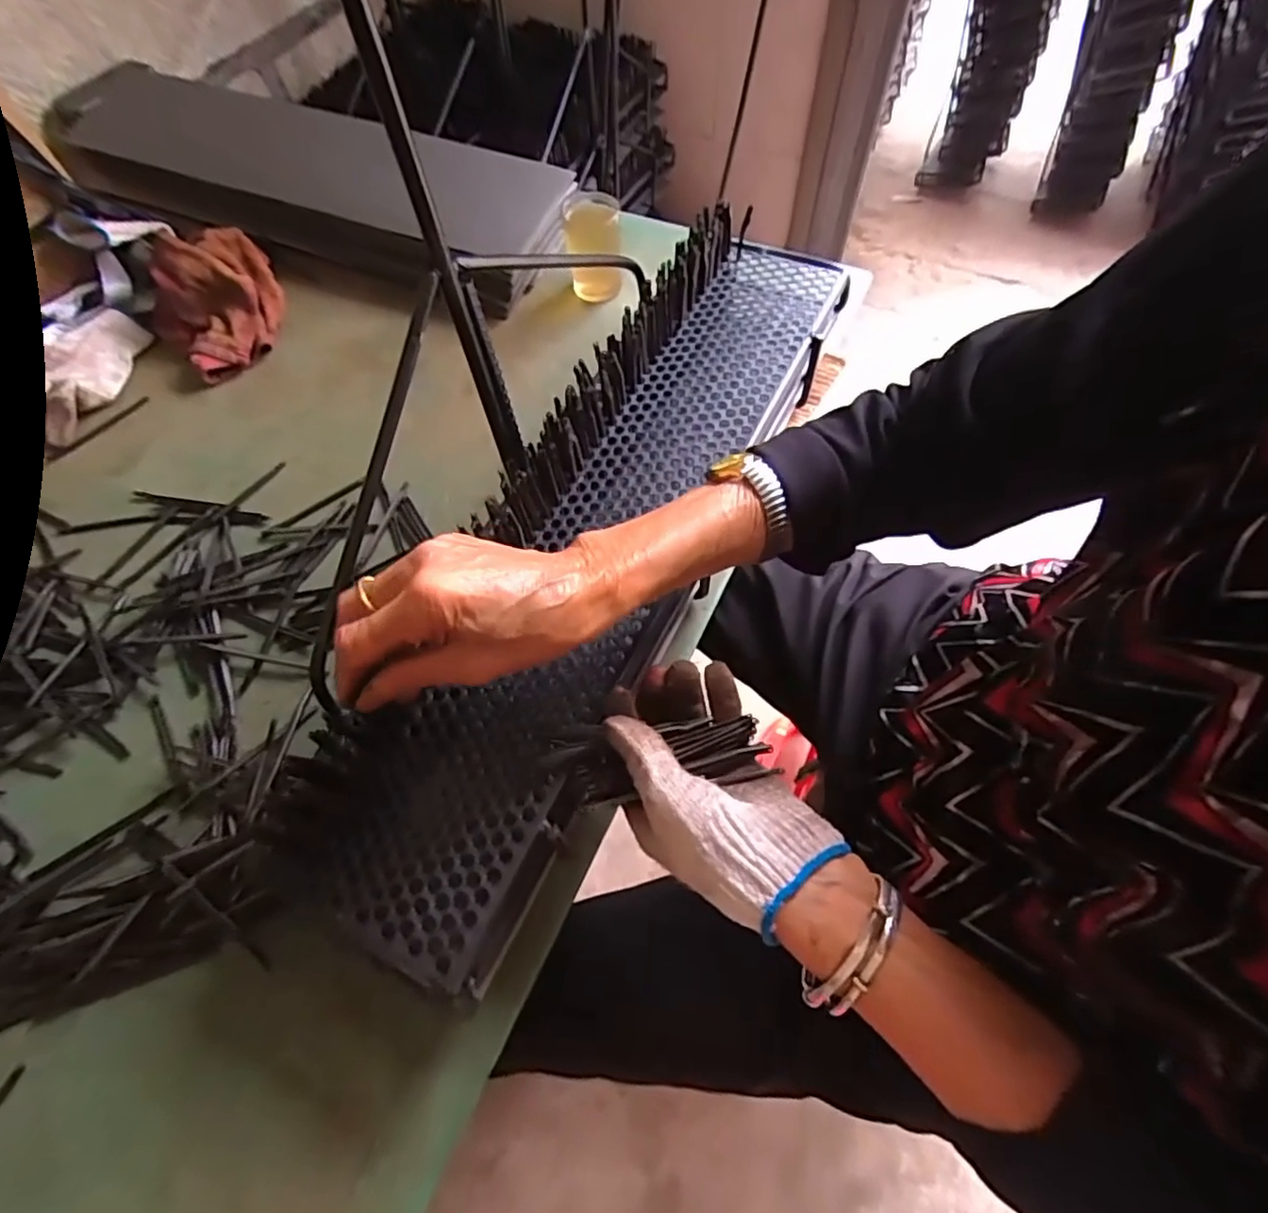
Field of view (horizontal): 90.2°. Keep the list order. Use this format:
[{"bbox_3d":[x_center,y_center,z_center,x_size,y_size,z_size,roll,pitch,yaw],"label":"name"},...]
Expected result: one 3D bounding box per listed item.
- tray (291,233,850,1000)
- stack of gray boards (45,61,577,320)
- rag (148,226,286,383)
[{"bbox_3d":[-0.012,-0.069,0.432,0.152,0.034,0.590,21,67,12],"label":"tray"},{"bbox_3d":[-0.429,-0.519,0.748,0.709,0.085,0.175,24,66,13],"label":"stack of gray boards"},{"bbox_3d":[-0.427,-0.316,0.644,0.131,0.066,0.140,-35,67,-15],"label":"rag"}]

